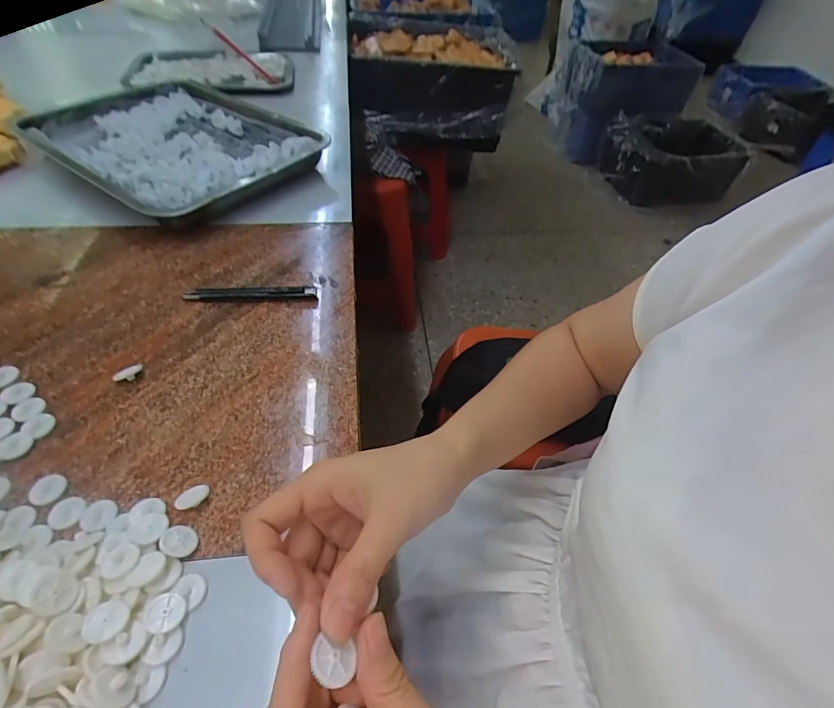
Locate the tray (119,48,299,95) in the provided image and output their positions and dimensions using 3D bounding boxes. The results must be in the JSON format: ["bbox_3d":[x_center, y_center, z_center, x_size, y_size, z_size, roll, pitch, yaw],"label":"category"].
[{"bbox_3d":[-0.407,-0.570,0.856,0.298,0.038,0.197,-6,50,-10],"label":"tray"}]

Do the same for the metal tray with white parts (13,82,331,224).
[{"bbox_3d":[-0.348,-0.302,0.619,0.389,0.061,0.284,31,54,20],"label":"metal tray with white parts"}]

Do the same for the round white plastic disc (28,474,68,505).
[{"bbox_3d":[-0.259,0.094,0.299,0.022,0.004,0.022,2,50,-3],"label":"round white plastic disc"}]

